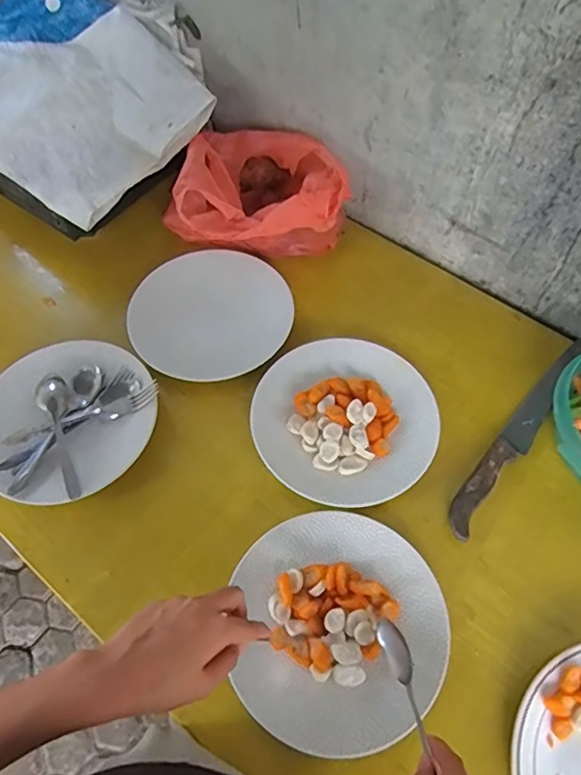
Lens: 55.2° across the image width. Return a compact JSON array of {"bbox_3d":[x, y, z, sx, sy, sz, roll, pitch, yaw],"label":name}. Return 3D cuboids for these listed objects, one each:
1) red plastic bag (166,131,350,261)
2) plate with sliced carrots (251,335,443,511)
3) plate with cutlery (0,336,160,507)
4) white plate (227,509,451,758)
[{"bbox_3d":[-0.039,-0.263,0.757,0.230,0.090,0.154,14,62,11],"label":"red plastic bag"},{"bbox_3d":[0.062,0.036,0.632,0.197,0.042,0.199,-1,60,2],"label":"plate with sliced carrots"},{"bbox_3d":[-0.255,0.036,0.636,0.195,0.033,0.195,-1,60,2],"label":"plate with cutlery"},{"bbox_3d":[0.046,0.214,0.512,0.185,0.024,0.200,-1,60,2],"label":"white plate"}]

